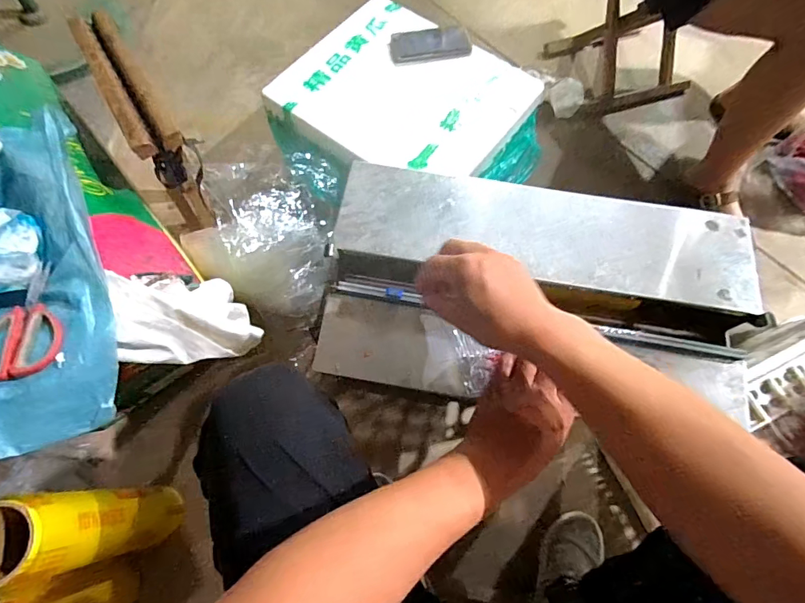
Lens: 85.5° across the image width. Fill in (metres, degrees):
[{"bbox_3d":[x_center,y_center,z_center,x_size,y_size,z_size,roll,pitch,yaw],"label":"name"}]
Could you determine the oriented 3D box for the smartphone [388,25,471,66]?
[{"bbox_3d":[0.057,-0.534,0.901,0.161,0.010,0.084,-8,78,2],"label":"smartphone"}]

